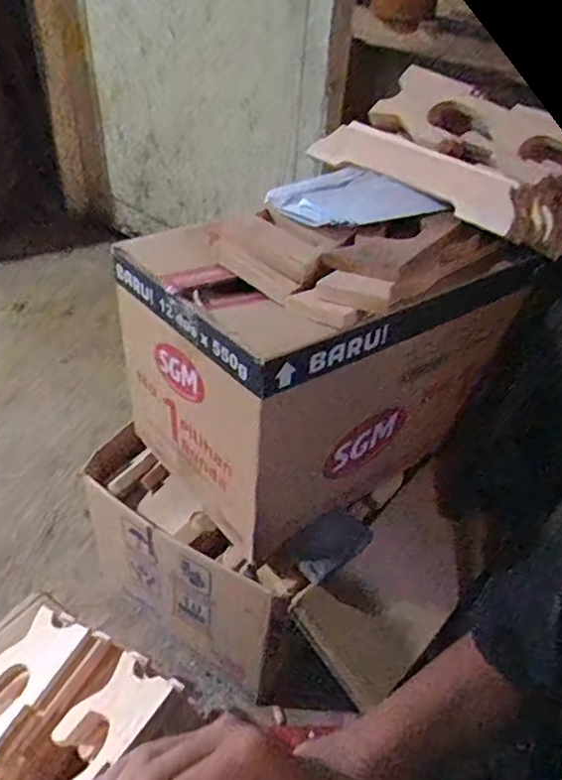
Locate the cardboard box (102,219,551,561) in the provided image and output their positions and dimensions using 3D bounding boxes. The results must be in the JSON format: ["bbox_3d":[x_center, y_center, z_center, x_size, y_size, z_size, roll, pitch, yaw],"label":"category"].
[{"bbox_3d":[0.045,-0.049,0.667,0.361,0.274,0.237,-21,50,-26],"label":"cardboard box"}]

